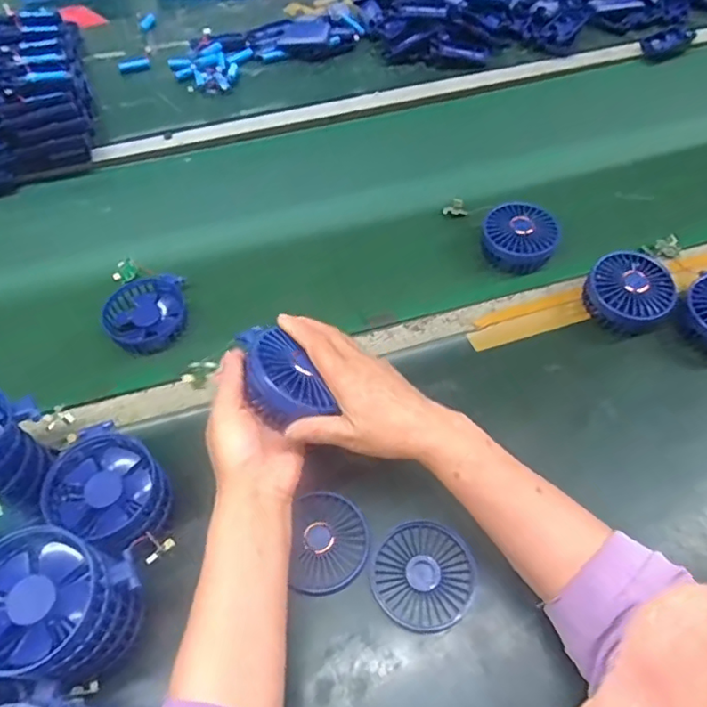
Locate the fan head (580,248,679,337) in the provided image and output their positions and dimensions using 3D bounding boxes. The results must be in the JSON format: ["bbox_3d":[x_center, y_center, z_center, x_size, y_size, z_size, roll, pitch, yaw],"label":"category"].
[{"bbox_3d":[0.297,-0.064,0.623,0.087,0.046,0.082,-1,55,2],"label":"fan head"}]

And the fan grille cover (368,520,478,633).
[{"bbox_3d":[0.060,0.191,0.495,0.086,0.009,0.087,-31,59,-17],"label":"fan grille cover"}]

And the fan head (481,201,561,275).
[{"bbox_3d":[0.198,-0.137,0.682,0.086,0.044,0.089,-1,55,2],"label":"fan head"}]

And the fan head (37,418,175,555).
[{"bbox_3d":[-0.207,0.115,0.482,0.101,0.033,0.090,27,60,20],"label":"fan head"}]

